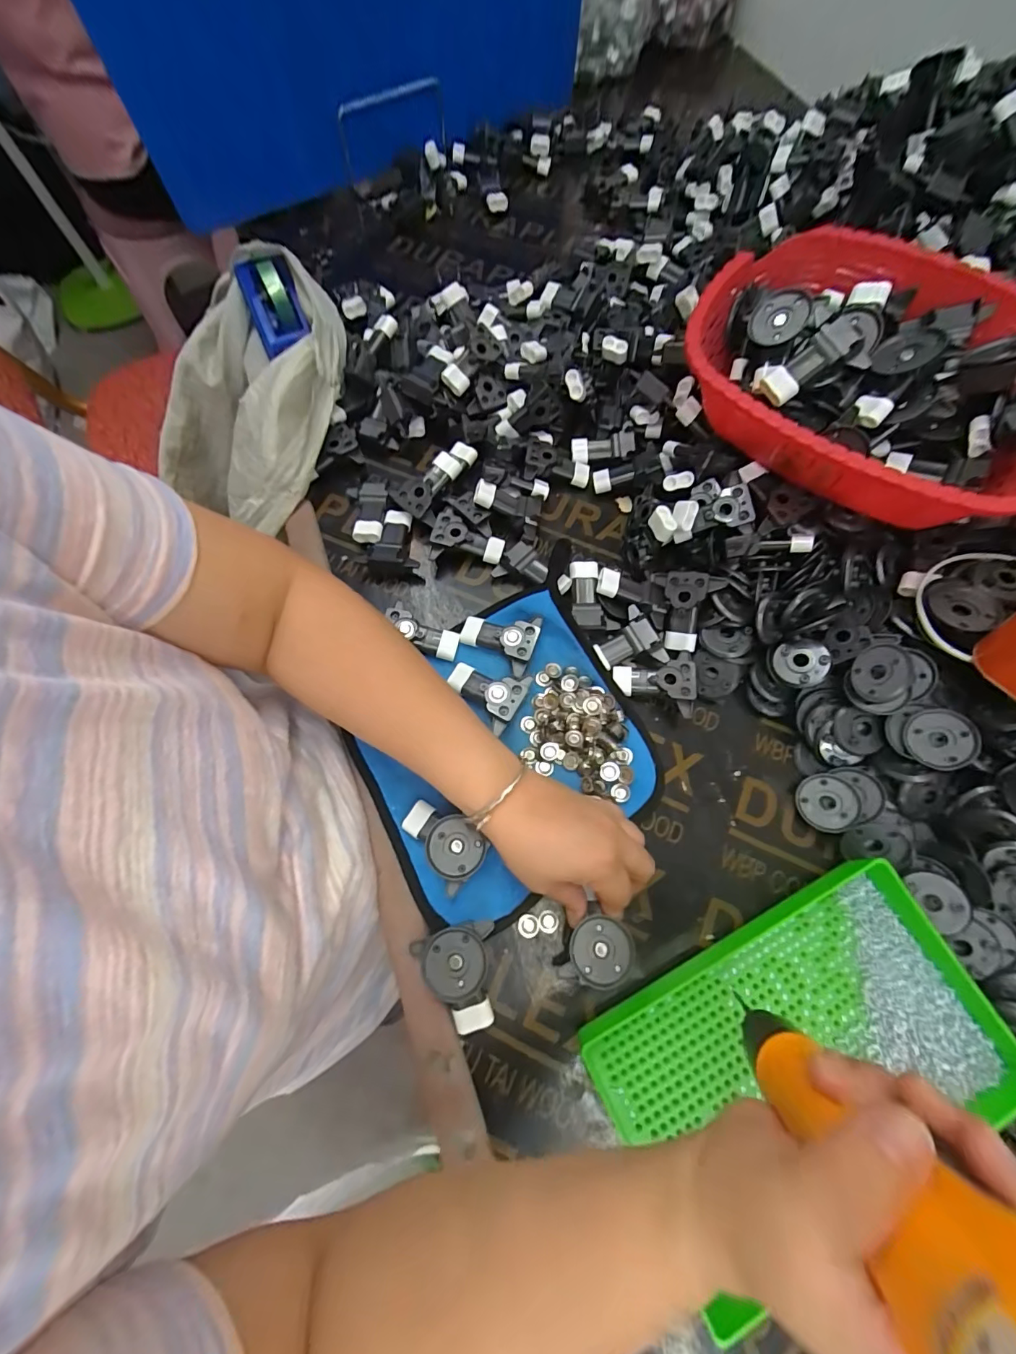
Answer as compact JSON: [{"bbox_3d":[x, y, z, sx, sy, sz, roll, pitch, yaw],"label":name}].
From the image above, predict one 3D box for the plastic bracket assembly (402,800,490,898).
[{"bbox_3d":[-0.048,0.118,0.348,0.065,0.019,0.040,42,76,14],"label":"plastic bracket assembly"}]

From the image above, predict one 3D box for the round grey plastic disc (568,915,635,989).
[{"bbox_3d":[0.063,0.184,0.320,0.043,0.005,0.040,9,70,4],"label":"round grey plastic disc"}]

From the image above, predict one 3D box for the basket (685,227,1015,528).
[{"bbox_3d":[0.272,-0.213,0.372,0.267,0.108,0.186,25,73,9],"label":"basket"}]

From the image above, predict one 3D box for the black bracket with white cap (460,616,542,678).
[{"bbox_3d":[-0.007,-0.036,0.410,0.065,0.024,0.052,23,72,9],"label":"black bracket with white cap"}]

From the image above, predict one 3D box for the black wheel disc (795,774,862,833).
[{"bbox_3d":[0.248,0.097,0.369,0.042,0.004,0.043,-6,73,20],"label":"black wheel disc"}]

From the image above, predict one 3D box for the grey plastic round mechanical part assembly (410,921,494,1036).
[{"bbox_3d":[-0.028,0.202,0.323,0.053,0.028,0.065,-24,71,-8],"label":"grey plastic round mechanical part assembly"}]

